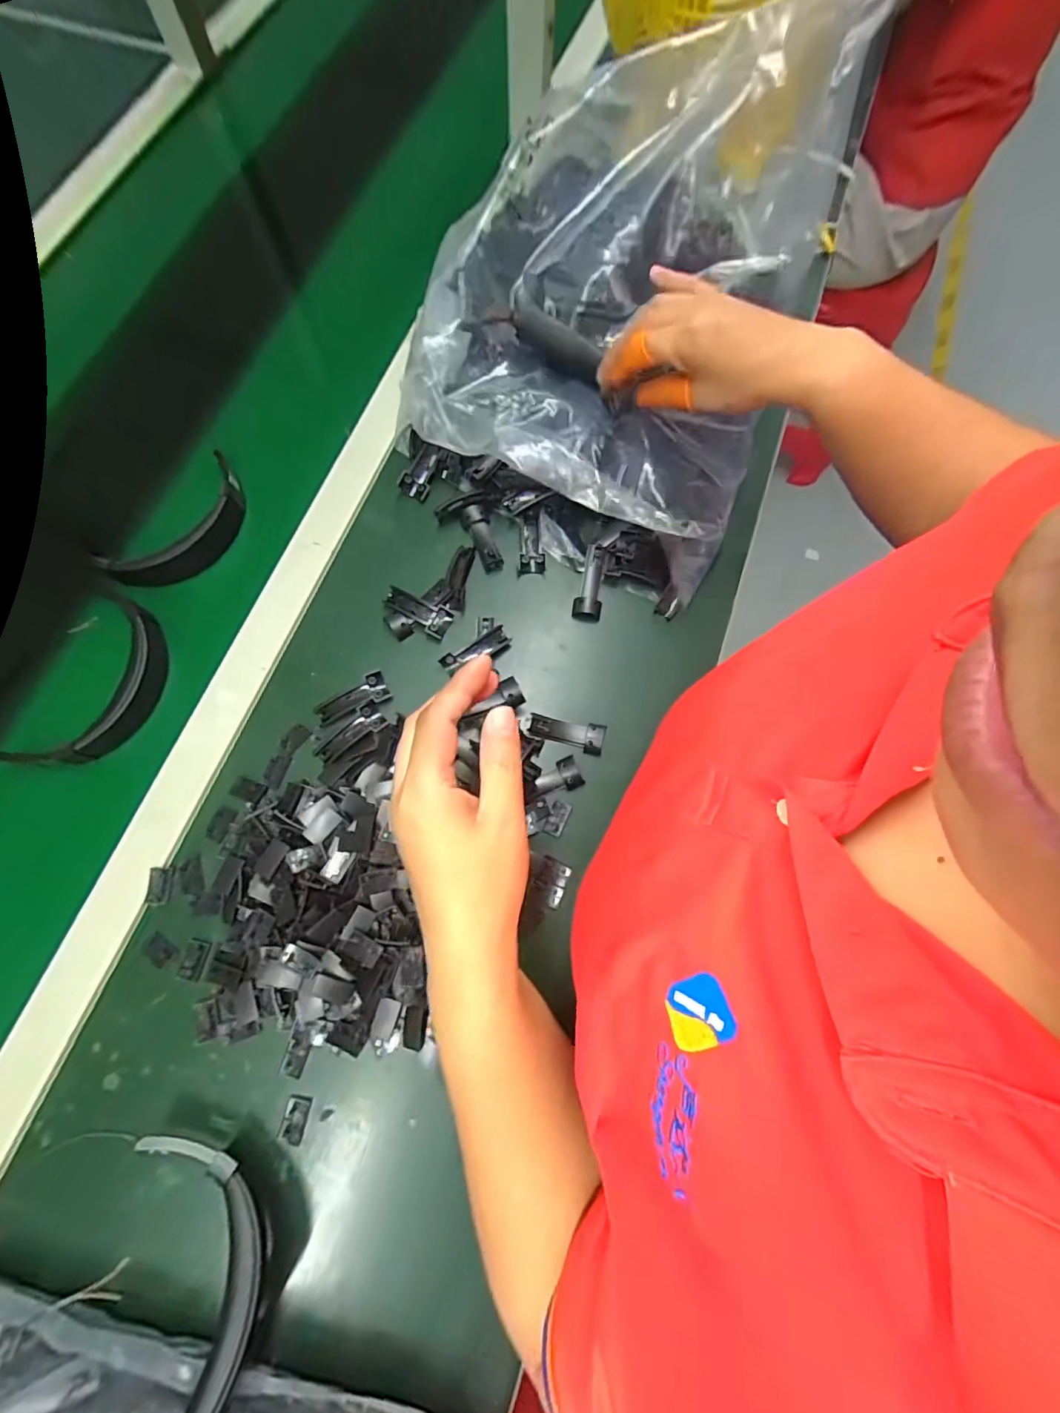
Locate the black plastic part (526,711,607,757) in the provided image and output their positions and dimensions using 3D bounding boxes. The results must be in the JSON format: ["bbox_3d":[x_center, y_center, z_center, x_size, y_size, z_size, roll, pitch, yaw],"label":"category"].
[{"bbox_3d":[0.030,0.021,0.409,0.059,0.012,0.024,12,74,3],"label":"black plastic part"}]

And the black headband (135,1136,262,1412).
[{"bbox_3d":[-0.192,0.326,0.277,0.075,0.030,0.151,-10,55,-3],"label":"black headband"}]

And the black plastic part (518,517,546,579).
[{"bbox_3d":[0.003,-0.145,0.456,0.023,0.014,0.055,3,74,0],"label":"black plastic part"}]

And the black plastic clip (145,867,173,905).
[{"bbox_3d":[-0.271,0.131,0.371,0.018,0.004,0.025,-1,74,-1],"label":"black plastic clip"}]

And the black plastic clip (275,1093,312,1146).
[{"bbox_3d":[-0.155,0.272,0.334,0.017,0.004,0.027,9,74,2],"label":"black plastic clip"}]

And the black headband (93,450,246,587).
[{"bbox_3d":[-0.301,-0.155,0.445,0.061,0.025,0.134,31,76,8],"label":"black headband"}]

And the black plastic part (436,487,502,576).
[{"bbox_3d":[-0.053,-0.157,0.454,0.050,0.019,0.078,-12,74,-4],"label":"black plastic part"}]

